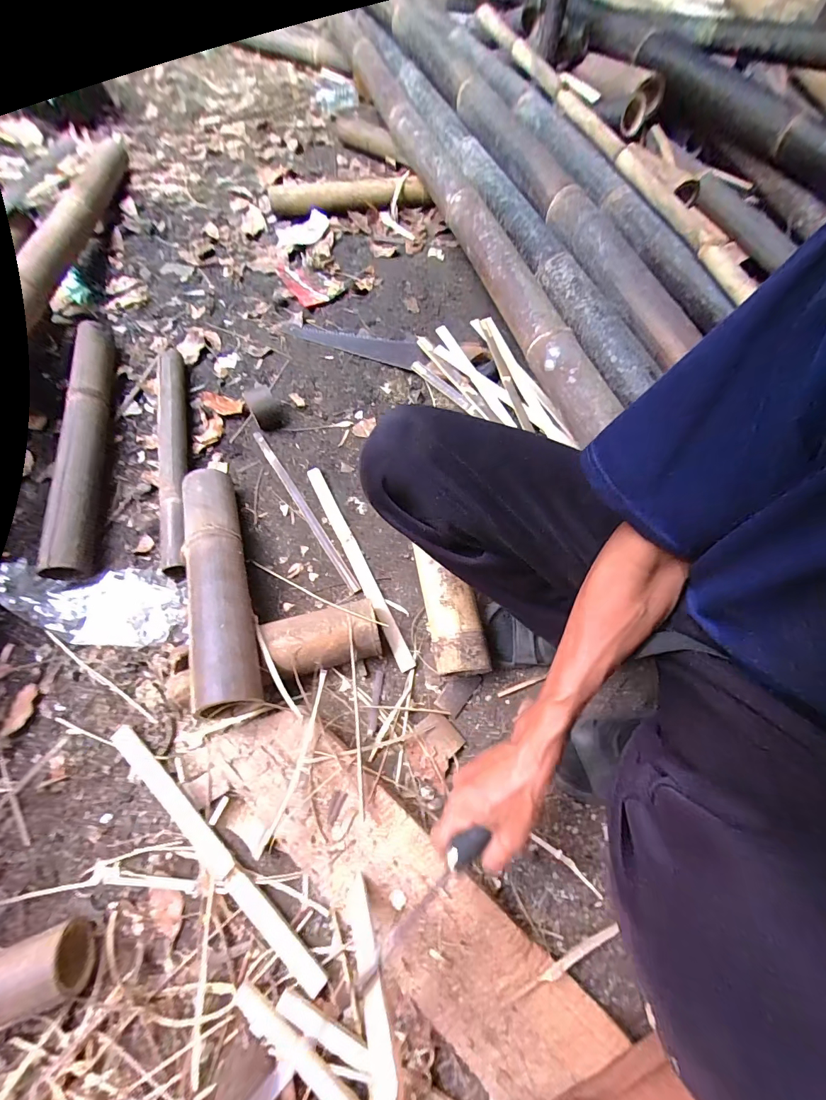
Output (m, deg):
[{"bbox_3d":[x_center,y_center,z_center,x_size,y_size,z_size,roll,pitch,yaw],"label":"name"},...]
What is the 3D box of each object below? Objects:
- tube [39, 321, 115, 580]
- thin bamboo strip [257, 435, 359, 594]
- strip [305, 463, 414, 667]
[{"bbox_3d":[-0.588,-0.208,0.726,0.065,0.066,0.550,-10,66,-6],"label":"tube"},{"bbox_3d":[-0.197,-0.079,0.713,0.019,0.009,0.376,-30,69,-15],"label":"thin bamboo strip"},{"bbox_3d":[-0.093,0.017,0.663,0.023,0.014,0.383,-24,68,-12],"label":"strip"}]

